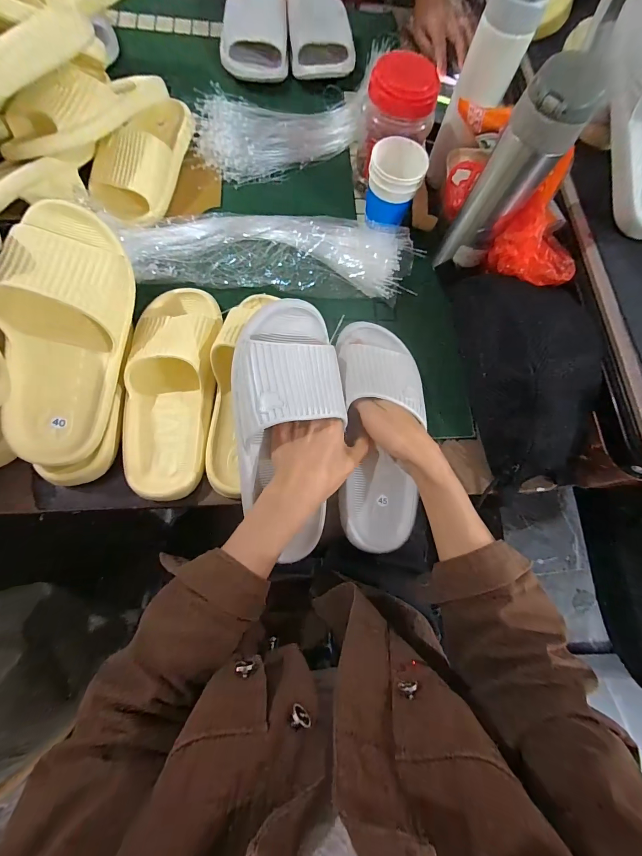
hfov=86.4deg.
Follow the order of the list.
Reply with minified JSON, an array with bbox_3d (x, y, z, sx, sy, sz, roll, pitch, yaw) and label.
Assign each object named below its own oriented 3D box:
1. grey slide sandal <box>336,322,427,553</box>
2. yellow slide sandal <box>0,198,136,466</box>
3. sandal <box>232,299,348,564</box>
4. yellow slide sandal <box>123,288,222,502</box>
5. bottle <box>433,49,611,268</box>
[{"bbox_3d":[0.069,-0.001,0.389,0.093,0.070,0.263,0,83,-1],"label":"grey slide sandal"},{"bbox_3d":[-0.259,-0.095,0.348,0.107,0.080,0.256,5,93,-34],"label":"yellow slide sandal"},{"bbox_3d":[-0.032,0.005,0.350,0.110,0.073,0.268,2,91,0],"label":"sandal"},{"bbox_3d":[-0.167,-0.049,0.384,0.099,0.069,0.252,-2,74,-5],"label":"yellow slide sandal"},{"bbox_3d":[0.208,-0.272,0.383,0.065,0.194,0.054,34,74,5],"label":"bottle"}]

